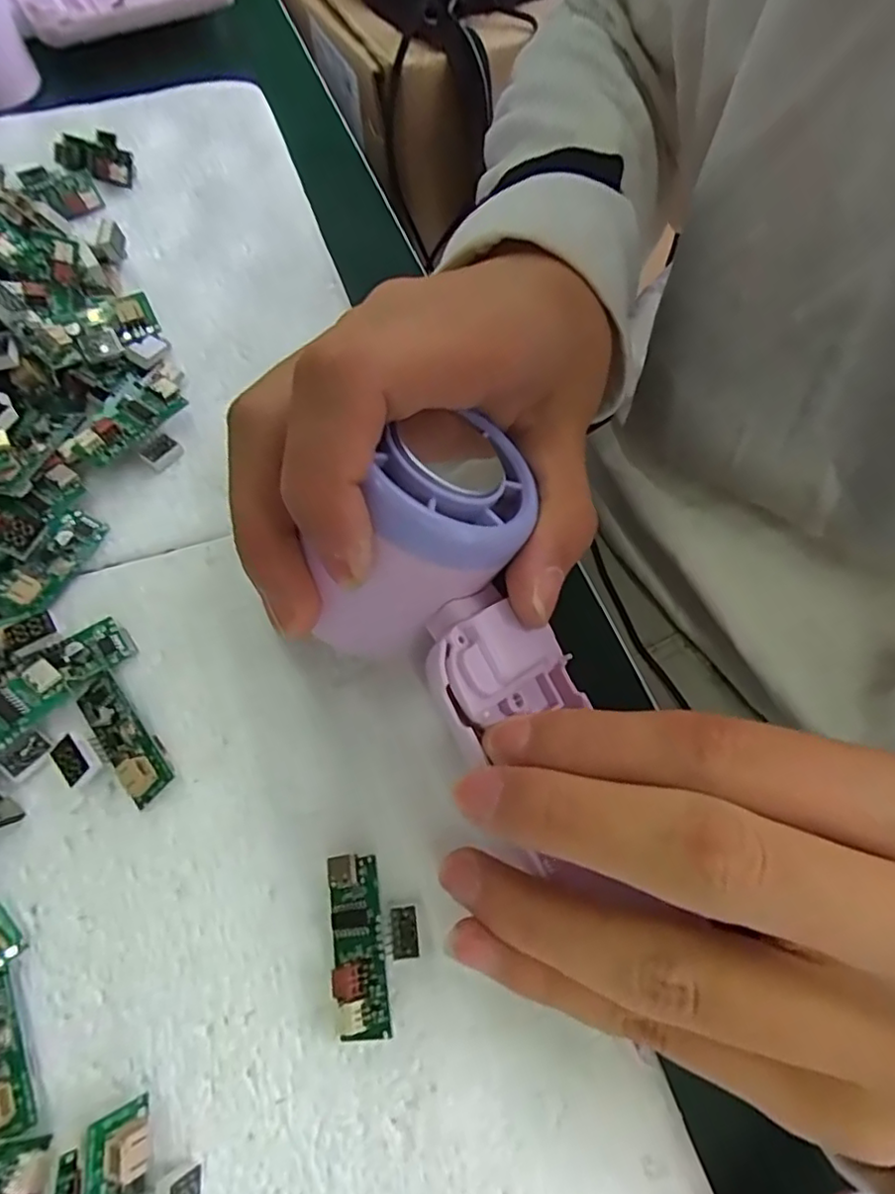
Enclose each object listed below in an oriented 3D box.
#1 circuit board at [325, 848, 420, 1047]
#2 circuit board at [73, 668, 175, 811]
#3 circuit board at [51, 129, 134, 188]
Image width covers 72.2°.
[{"bbox_3d":[-0.018,0.083,0.150,0.020,0.009,0.038,-7,65,-5],"label":"circuit board"},{"bbox_3d":[-0.090,0.038,0.169,0.013,0.010,0.040,-38,72,-18],"label":"circuit board"},{"bbox_3d":[-0.157,-0.197,0.274,0.034,0.013,0.019,31,68,12],"label":"circuit board"}]

